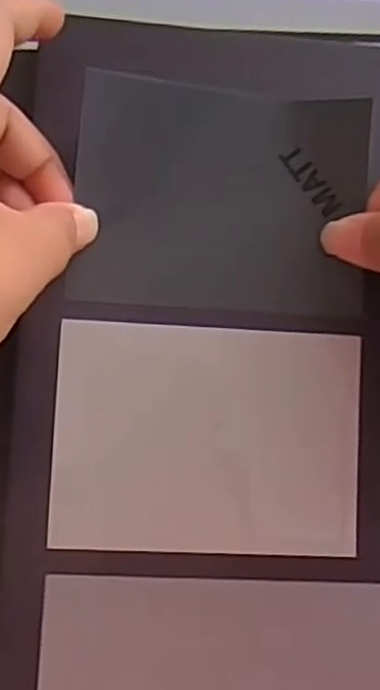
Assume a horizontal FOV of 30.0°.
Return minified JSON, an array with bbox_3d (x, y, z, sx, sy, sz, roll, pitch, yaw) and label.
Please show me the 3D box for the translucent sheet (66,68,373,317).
[{"bbox_3d":[0.012,-0.052,0.258,0.103,0.016,0.078,3,99,-12],"label":"translucent sheet"}]

